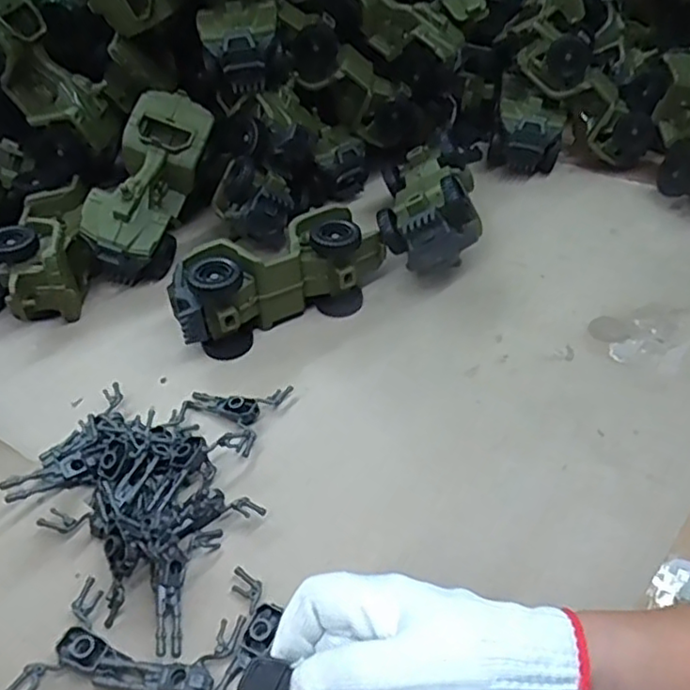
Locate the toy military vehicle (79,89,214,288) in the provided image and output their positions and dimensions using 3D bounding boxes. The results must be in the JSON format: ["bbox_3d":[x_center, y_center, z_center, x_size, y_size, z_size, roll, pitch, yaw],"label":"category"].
[{"bbox_3d":[-0.192,-0.160,0.646,0.082,0.086,0.197,12,75,16],"label":"toy military vehicle"}]

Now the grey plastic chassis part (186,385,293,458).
[{"bbox_3d":[-0.092,0.047,0.506,0.074,0.016,0.072,14,46,19],"label":"grey plastic chassis part"}]

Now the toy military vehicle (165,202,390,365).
[{"bbox_3d":[-0.056,-0.061,0.575,0.194,0.076,0.062,-22,46,-19],"label":"toy military vehicle"}]

